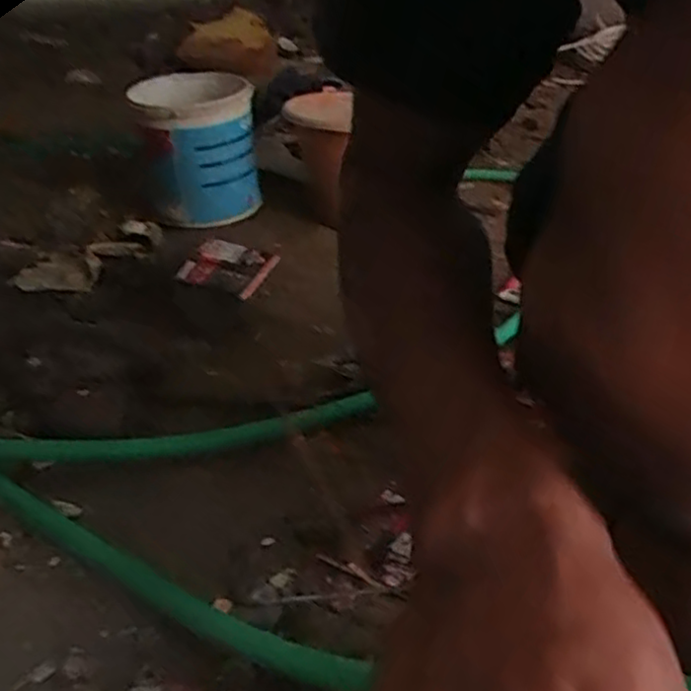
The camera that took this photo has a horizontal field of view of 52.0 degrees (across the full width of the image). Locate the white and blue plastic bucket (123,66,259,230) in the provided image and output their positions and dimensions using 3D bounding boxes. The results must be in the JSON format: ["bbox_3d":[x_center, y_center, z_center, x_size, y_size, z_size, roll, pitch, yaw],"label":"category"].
[{"bbox_3d":[-0.227,-0.305,1.101,0.174,0.206,0.195,-5,32,-8],"label":"white and blue plastic bucket"}]

